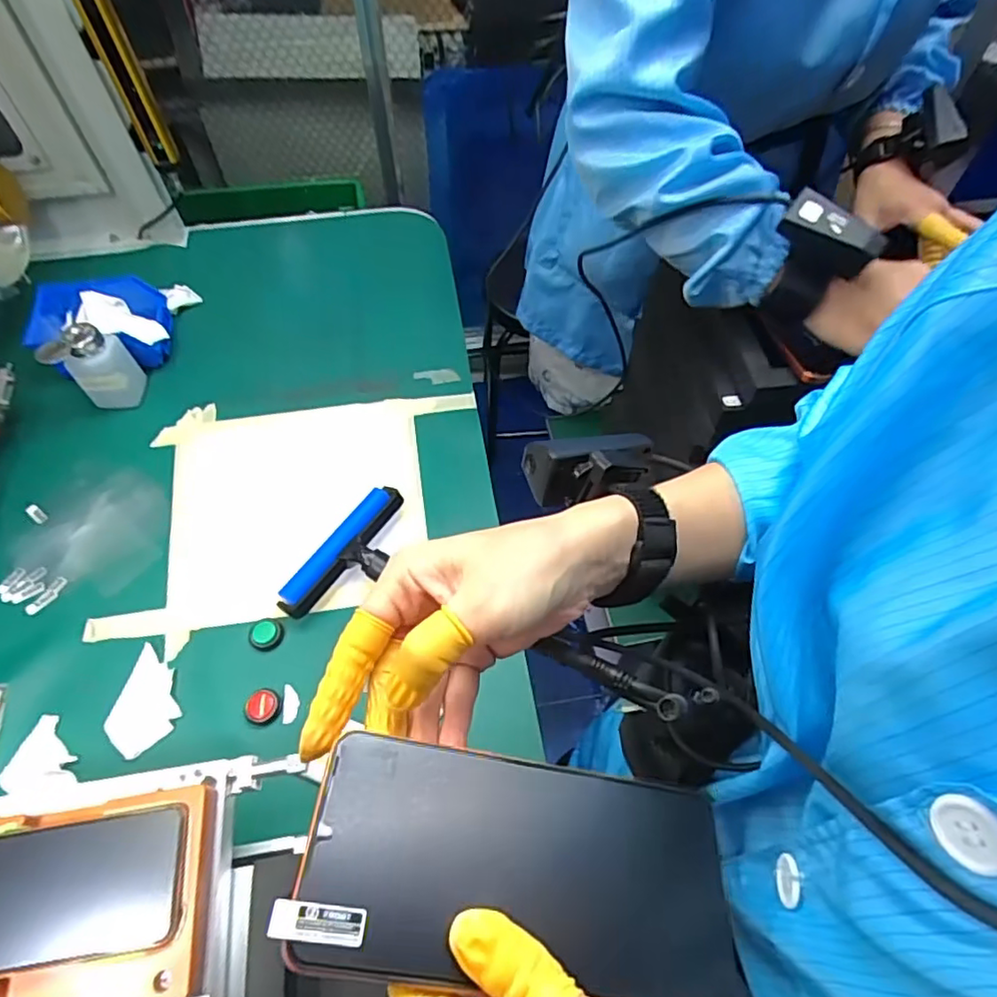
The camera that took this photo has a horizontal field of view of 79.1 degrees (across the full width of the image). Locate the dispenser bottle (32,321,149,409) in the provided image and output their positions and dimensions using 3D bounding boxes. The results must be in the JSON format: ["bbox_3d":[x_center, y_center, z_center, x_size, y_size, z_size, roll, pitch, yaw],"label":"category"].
[{"bbox_3d":[-0.471,-0.153,0.709,0.070,0.106,0.054,-13,58,-10],"label":"dispenser bottle"}]

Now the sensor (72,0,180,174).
[{"bbox_3d":[-0.437,-0.491,0.716,0.045,0.203,0.046,-26,59,-17],"label":"sensor"}]

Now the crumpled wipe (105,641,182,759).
[{"bbox_3d":[-0.322,0.186,0.557,0.058,0.004,0.095,7,59,0],"label":"crumpled wipe"}]

